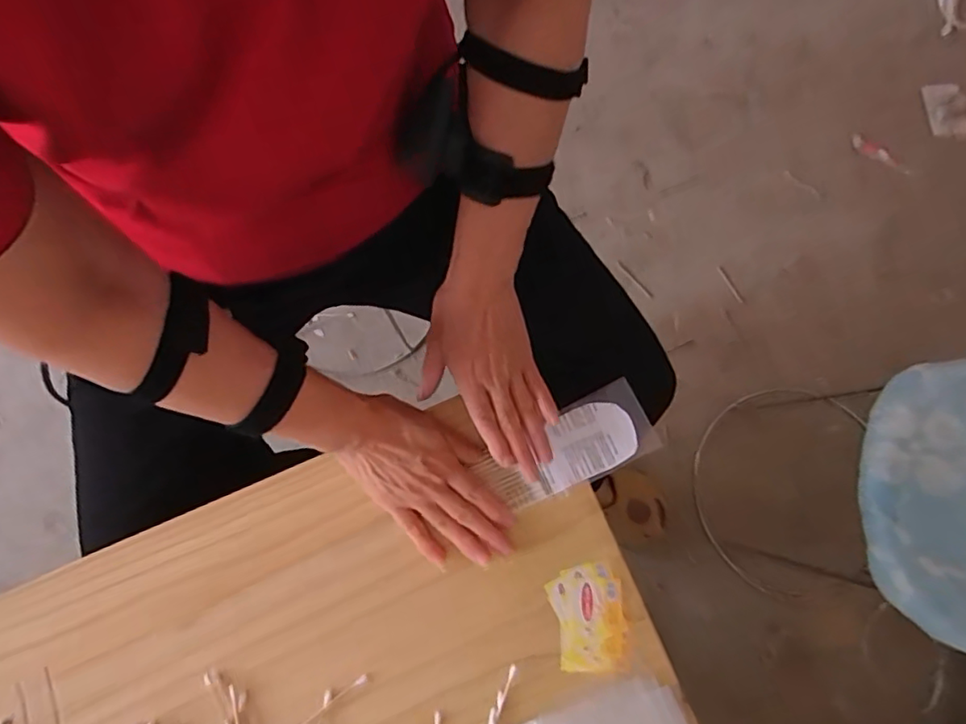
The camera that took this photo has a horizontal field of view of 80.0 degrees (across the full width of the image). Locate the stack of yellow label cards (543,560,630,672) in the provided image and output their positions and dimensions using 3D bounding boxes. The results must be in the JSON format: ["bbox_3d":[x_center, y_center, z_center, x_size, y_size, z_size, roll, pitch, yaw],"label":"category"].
[{"bbox_3d":[0.087,0.210,0.474,0.058,0.006,0.081,-11,77,-3],"label":"stack of yellow label cards"}]

